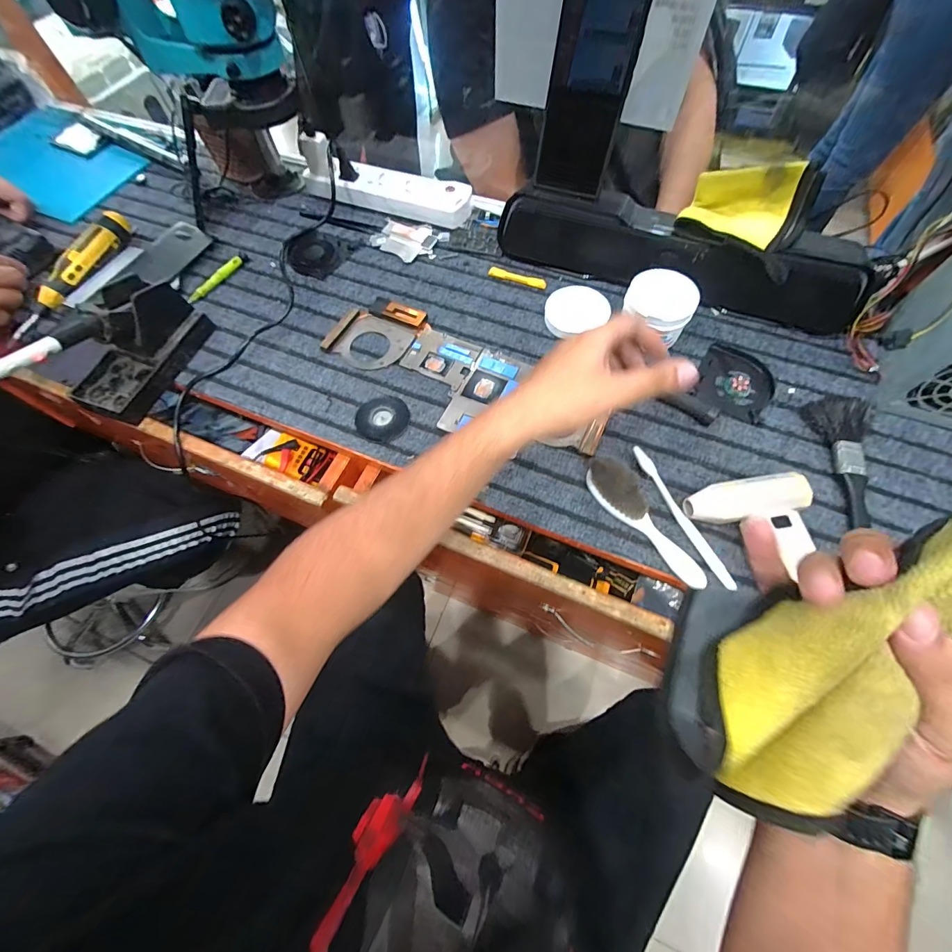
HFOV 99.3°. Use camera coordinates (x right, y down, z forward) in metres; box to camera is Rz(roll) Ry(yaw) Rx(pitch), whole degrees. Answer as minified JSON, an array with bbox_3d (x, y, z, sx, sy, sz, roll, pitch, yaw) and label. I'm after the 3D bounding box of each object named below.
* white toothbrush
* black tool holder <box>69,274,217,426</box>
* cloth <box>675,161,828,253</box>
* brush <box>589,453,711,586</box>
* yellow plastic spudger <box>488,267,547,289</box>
[{"bbox_3d":[0.197,0.038,0.394,0.011,0.014,0.154,-22,66,-8],"label":"white toothbrush"},{"bbox_3d":[-0.402,-0.153,0.467,0.083,0.075,0.160,19,67,10],"label":"black tool holder"},{"bbox_3d":[0.298,-0.293,0.444,0.124,0.050,0.099,28,69,14],"label":"cloth"},{"bbox_3d":[0.163,0.040,0.387,0.036,0.029,0.143,-35,69,-14],"label":"brush"},{"bbox_3d":[0.056,-0.267,0.545,0.080,0.005,0.014,19,67,10],"label":"yellow plastic spudger"}]

